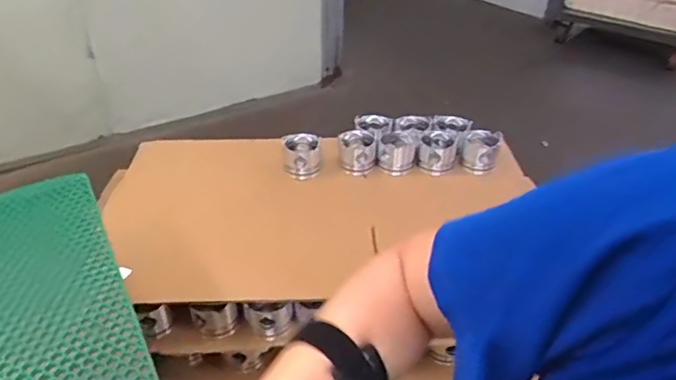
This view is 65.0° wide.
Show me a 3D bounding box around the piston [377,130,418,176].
[{"bbox_3d":[0.153,-0.102,1.368,0.097,0.082,0.101,5,35,6],"label":"piston"}]

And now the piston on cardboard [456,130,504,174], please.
[{"bbox_3d":[0.361,-0.103,1.361,0.105,0.075,0.104,12,37,15],"label":"piston on cardboard"}]

